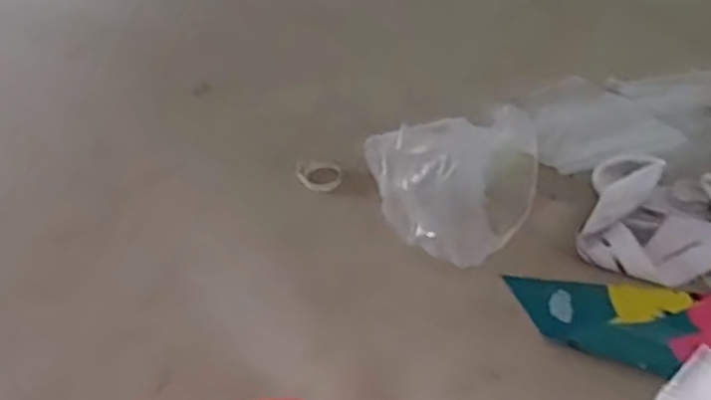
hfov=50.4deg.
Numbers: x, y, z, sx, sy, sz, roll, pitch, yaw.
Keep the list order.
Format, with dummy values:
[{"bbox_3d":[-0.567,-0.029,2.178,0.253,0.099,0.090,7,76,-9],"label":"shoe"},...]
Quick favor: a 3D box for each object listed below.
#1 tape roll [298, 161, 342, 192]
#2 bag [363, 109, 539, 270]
[{"bbox_3d":[-0.081,-0.050,1.656,0.097,0.015,0.078,-2,43,5],"label":"tape roll"},{"bbox_3d":[0.198,-0.033,1.453,0.313,0.188,0.245,-8,43,-1],"label":"bag"}]

